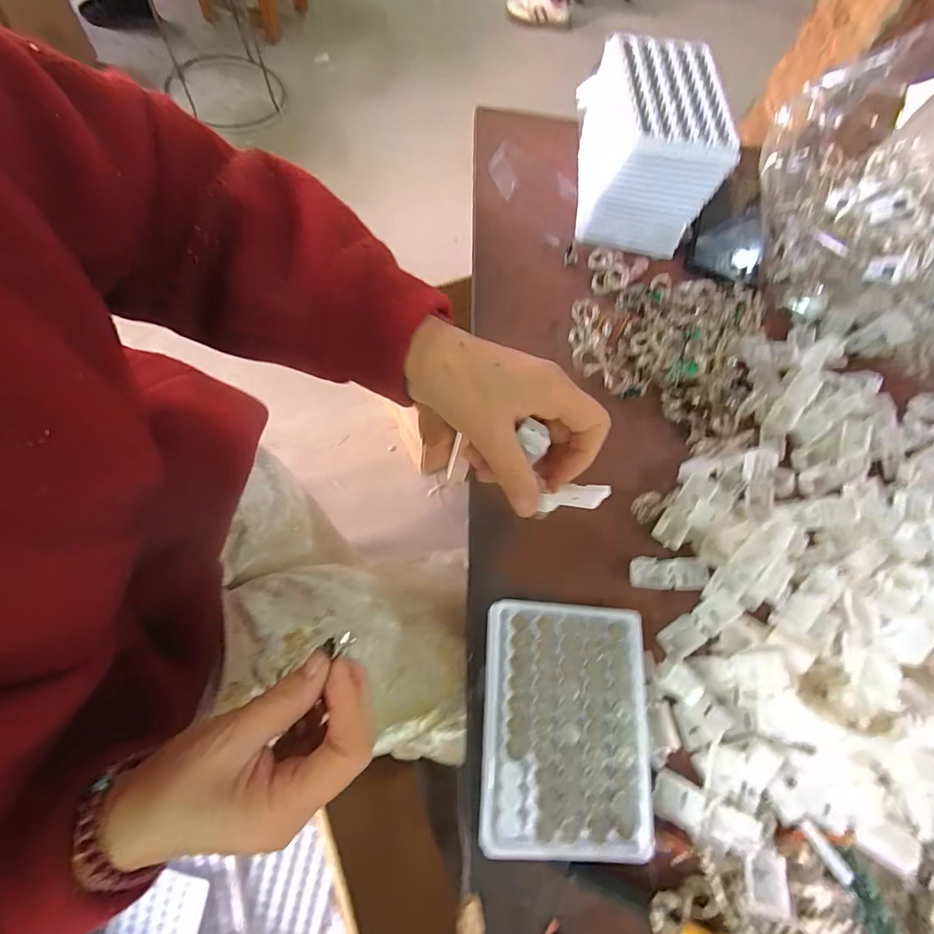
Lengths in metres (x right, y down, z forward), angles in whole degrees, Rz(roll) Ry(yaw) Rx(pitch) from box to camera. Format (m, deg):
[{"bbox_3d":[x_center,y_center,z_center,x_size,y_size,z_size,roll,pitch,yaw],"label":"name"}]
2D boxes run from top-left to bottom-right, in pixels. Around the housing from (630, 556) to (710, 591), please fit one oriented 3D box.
[{"bbox_3d":[0.144,0.074,0.321,0.057,0.008,0.022,3,69,-6],"label":"housing"}]

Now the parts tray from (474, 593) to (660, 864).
[{"bbox_3d":[0.061,0.153,0.277,0.099,0.021,0.131,6,69,-5],"label":"parts tray"}]

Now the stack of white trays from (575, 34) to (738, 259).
[{"bbox_3d":[0.153,-0.282,0.407,0.106,0.096,0.140,5,71,-6],"label":"stack of white trays"}]

